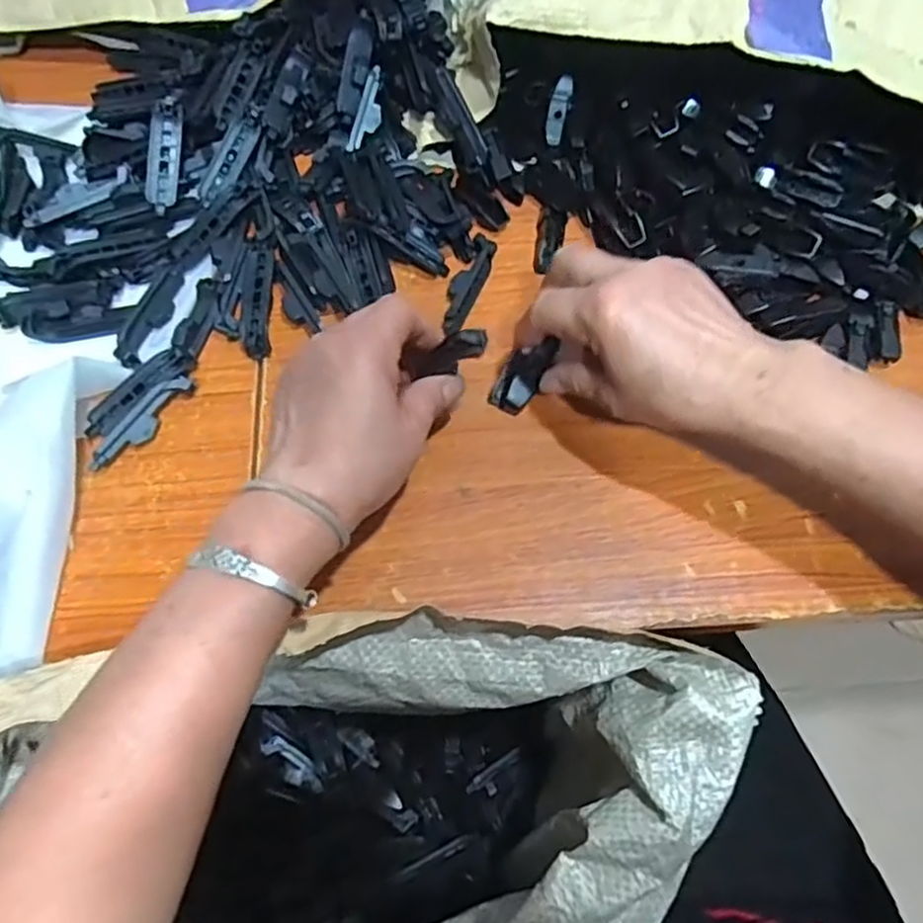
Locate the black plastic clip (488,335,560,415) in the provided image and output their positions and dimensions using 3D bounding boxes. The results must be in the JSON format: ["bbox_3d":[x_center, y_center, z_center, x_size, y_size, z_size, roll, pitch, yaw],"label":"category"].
[{"bbox_3d":[0.038,-0.053,0.418,0.025,0.009,0.051,33,84,12],"label":"black plastic clip"}]

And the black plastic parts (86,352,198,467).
[{"bbox_3d":[-0.195,-0.033,0.416,0.038,0.012,0.082,37,72,15],"label":"black plastic parts"}]

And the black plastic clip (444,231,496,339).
[{"bbox_3d":[0.003,-0.118,0.452,0.020,0.013,0.079,20,68,9],"label":"black plastic clip"}]

